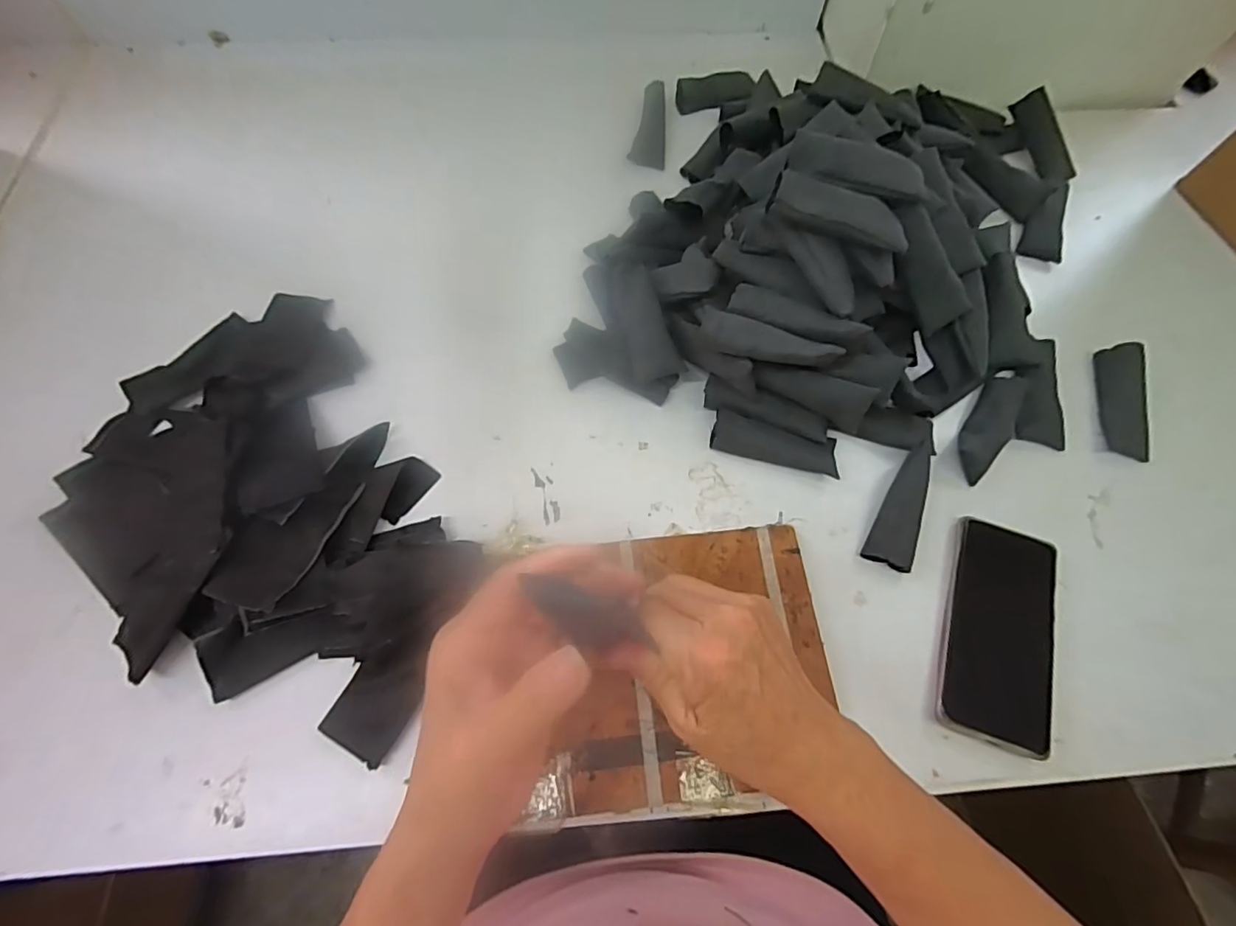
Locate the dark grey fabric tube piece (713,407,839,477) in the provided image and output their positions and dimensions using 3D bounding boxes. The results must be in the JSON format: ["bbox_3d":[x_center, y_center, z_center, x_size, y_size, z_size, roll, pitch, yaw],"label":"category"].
[{"bbox_3d":[0.133,-0.016,0.464,0.104,0.018,0.033,13,66,5],"label":"dark grey fabric tube piece"}]

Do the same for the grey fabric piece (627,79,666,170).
[{"bbox_3d":[0.035,-0.380,0.613,0.039,0.025,0.115,2,66,1],"label":"grey fabric piece"}]

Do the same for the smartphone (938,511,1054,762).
[{"bbox_3d":[0.285,0.123,0.404,0.074,0.014,0.160,19,67,8],"label":"smartphone"}]

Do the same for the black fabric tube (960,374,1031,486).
[{"bbox_3d":[0.318,-0.032,0.464,0.035,0.021,0.101,32,69,13],"label":"black fabric tube"}]

